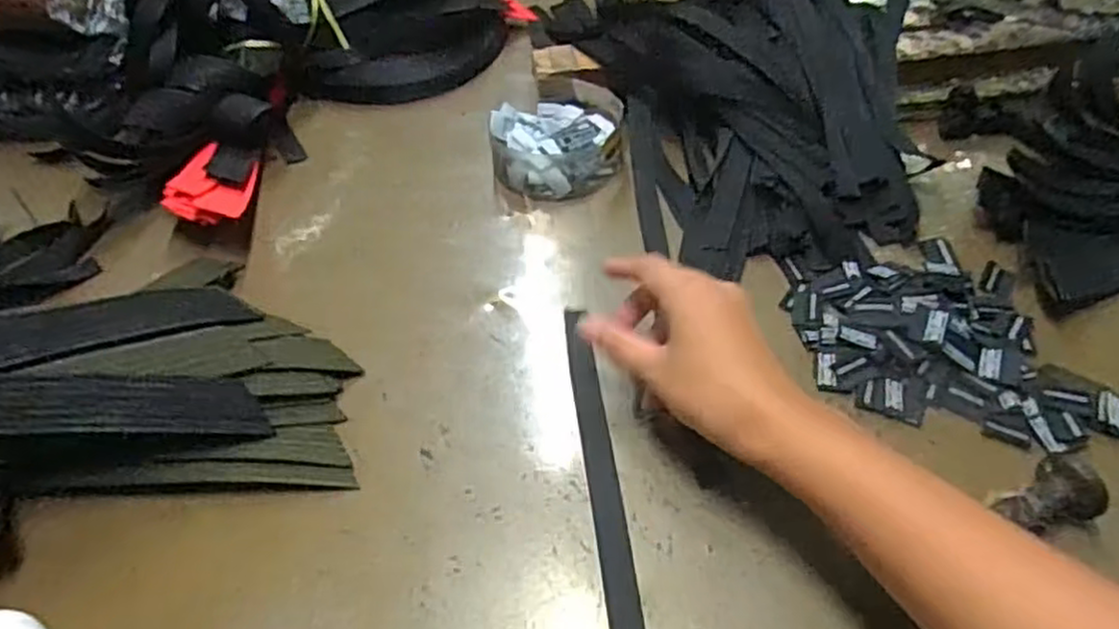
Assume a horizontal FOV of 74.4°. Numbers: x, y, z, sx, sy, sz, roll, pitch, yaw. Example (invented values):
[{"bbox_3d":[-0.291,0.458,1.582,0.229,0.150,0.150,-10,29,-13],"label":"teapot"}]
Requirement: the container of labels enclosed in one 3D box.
[{"bbox_3d":[-0.001,-0.131,0.557,0.095,0.034,0.094,1,51,4],"label":"container of labels"}]

